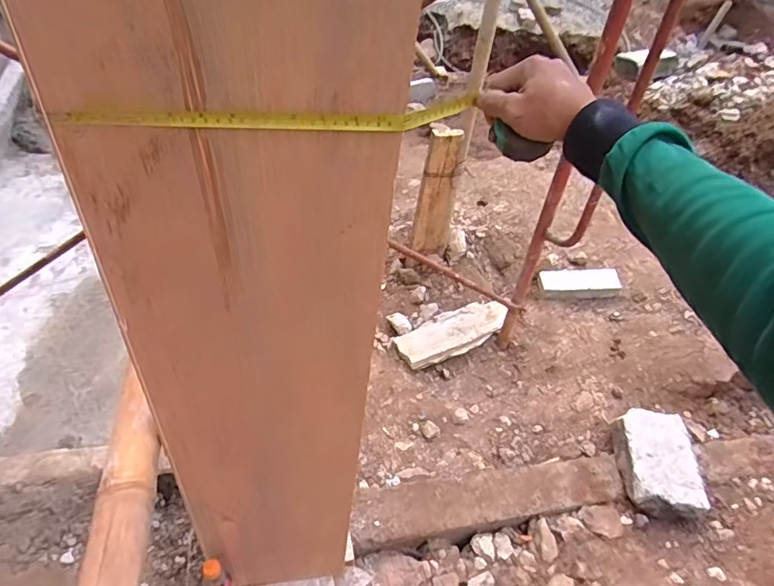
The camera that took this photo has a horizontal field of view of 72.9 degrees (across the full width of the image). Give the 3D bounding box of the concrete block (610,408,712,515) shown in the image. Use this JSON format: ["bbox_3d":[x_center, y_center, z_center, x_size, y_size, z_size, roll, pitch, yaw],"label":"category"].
[{"bbox_3d":[0.835,0.524,1.607,0.212,0.112,0.309,7,44,-1],"label":"concrete block"}]

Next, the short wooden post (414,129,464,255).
[{"bbox_3d":[0.192,-0.360,1.928,0.141,0.522,0.110,13,44,5],"label":"short wooden post"}]

